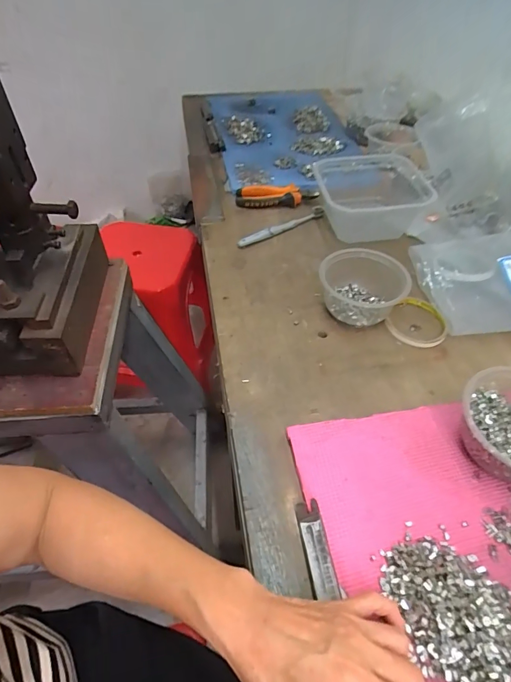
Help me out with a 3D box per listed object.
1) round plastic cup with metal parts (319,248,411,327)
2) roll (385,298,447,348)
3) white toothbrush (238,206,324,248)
[{"bbox_3d":[0.144,-0.073,0.542,0.115,0.068,0.090,9,49,9],"label":"round plastic cup with metal parts"},{"bbox_3d":[0.221,-0.028,0.541,0.076,0.011,0.087,22,52,19],"label":"roll"},{"bbox_3d":[0.044,-0.196,0.681,0.181,0.012,0.021,-29,54,-23],"label":"white toothbrush"}]

